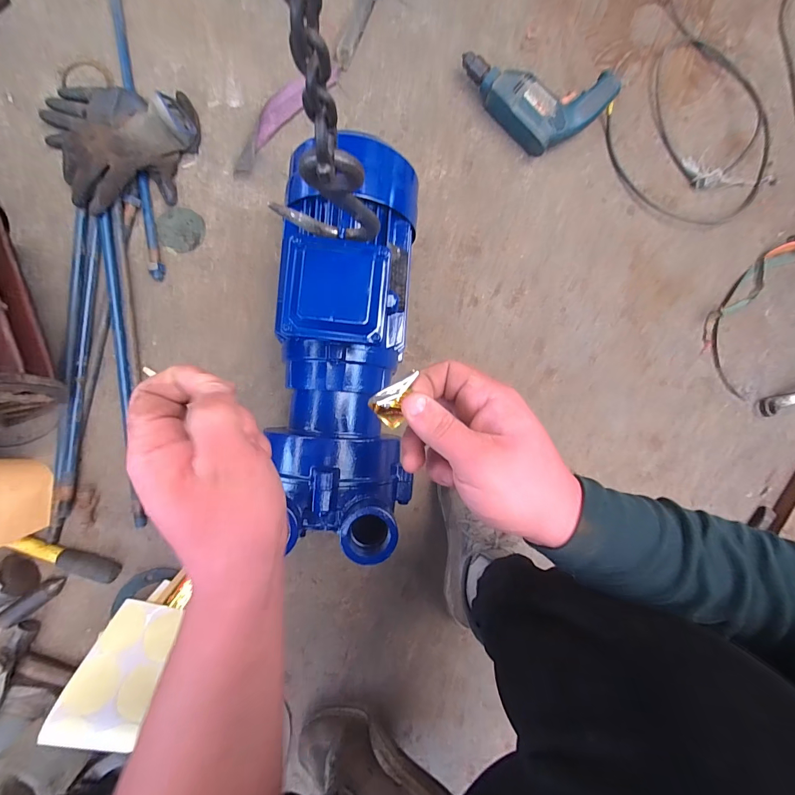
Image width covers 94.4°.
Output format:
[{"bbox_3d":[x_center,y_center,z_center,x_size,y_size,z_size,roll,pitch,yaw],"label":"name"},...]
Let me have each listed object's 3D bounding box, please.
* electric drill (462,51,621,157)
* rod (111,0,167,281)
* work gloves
[{"bbox_3d":[0.247,-0.556,0.653,0.234,0.061,0.182,44,85,-2],"label":"electric drill"},{"bbox_3d":[-0.443,-0.483,0.608,0.022,0.020,0.588,-10,89,-5],"label":"rod"},{"bbox_3d":[-0.439,-0.423,0.588,0.219,0.059,0.226,0,88,-5],"label":"work gloves"}]

